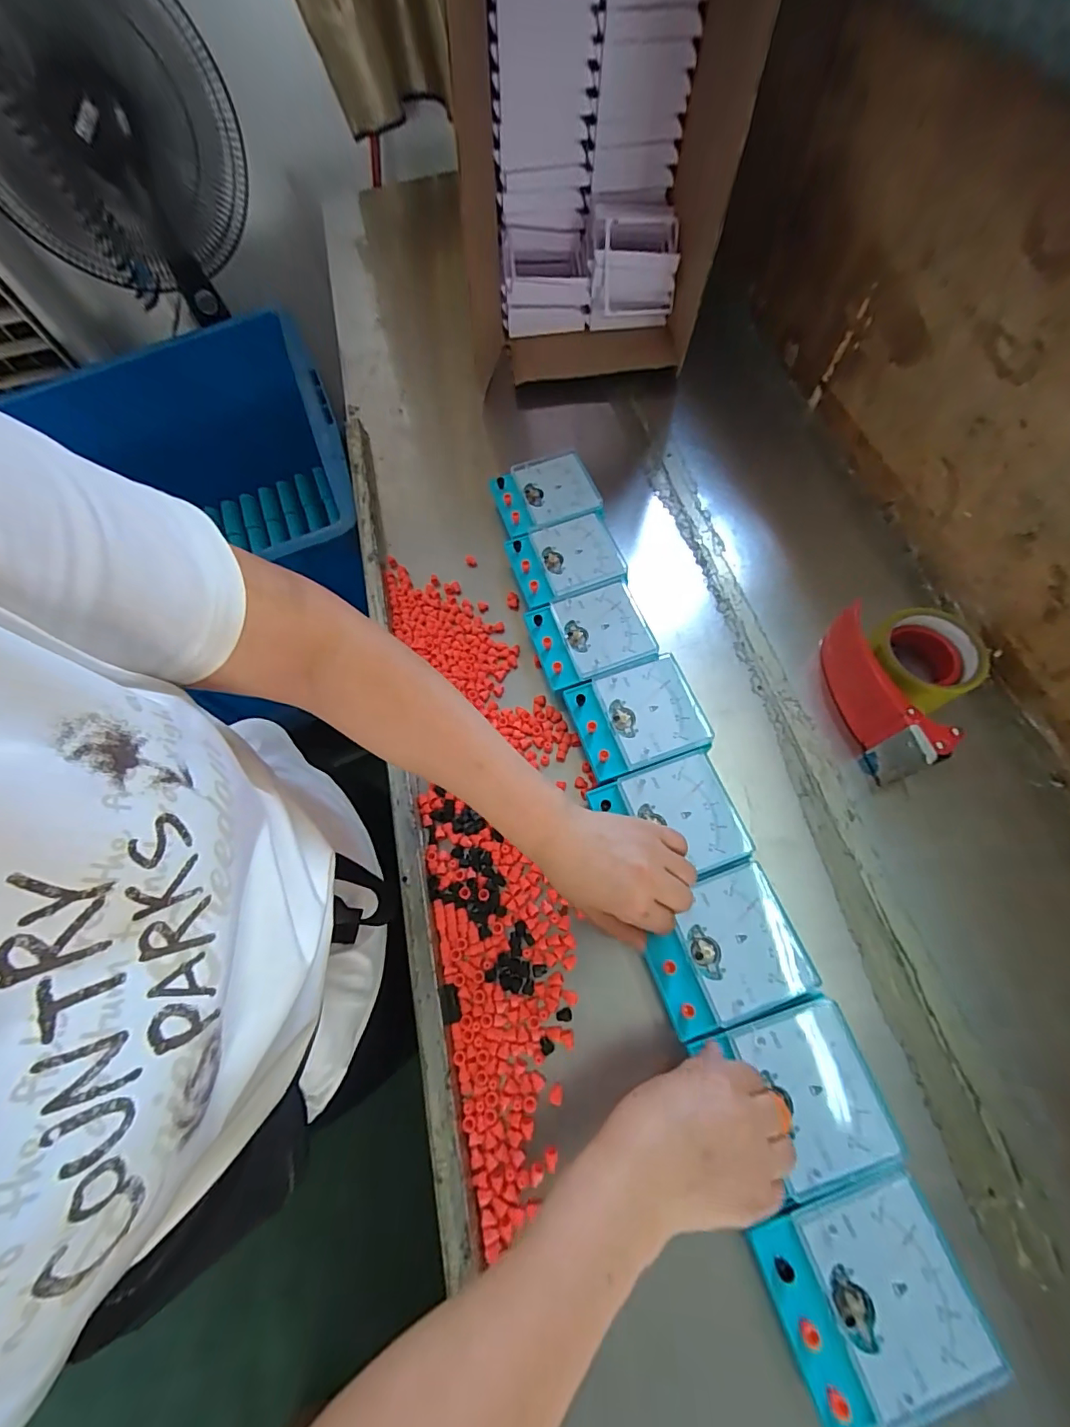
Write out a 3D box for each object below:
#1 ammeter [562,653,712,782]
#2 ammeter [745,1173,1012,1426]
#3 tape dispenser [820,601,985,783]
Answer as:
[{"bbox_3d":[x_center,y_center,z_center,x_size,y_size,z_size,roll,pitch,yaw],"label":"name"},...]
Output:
[{"bbox_3d":[0.097,0.010,0.481,0.113,0.041,0.108,-17,66,-5],"label":"ammeter"},{"bbox_3d":[0.211,0.373,0.323,0.119,0.041,0.108,-20,66,-3],"label":"ammeter"},{"bbox_3d":[0.351,-0.019,0.471,0.113,0.075,0.164,4,66,4],"label":"tape dispenser"}]

